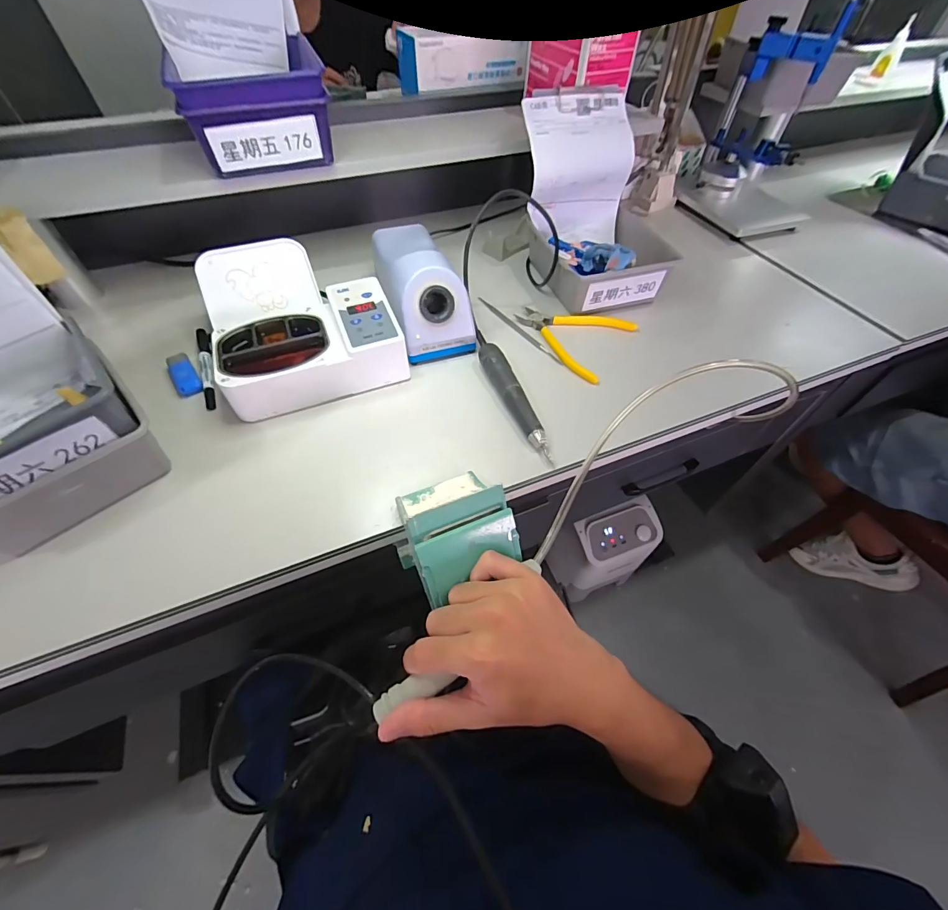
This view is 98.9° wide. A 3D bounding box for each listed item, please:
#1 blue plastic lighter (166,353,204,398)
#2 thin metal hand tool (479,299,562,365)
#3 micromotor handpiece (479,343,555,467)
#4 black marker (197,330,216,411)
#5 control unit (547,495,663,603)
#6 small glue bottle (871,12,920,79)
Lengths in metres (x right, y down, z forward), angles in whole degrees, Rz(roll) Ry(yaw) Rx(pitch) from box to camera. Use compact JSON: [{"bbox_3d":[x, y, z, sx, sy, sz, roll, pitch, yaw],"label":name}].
[{"bbox_3d":[-0.327,-0.091,0.455,0.024,0.014,0.062,-31,59,-21],"label":"blue plastic lighter"},{"bbox_3d":[0.056,-0.163,0.524,0.010,0.004,0.163,-29,58,-20],"label":"thin metal hand tool"},{"bbox_3d":[0.044,-0.062,0.431,0.025,0.022,0.163,-18,55,-13],"label":"micromotor handpiece"},{"bbox_3d":[-0.308,-0.103,0.467,0.015,0.012,0.137,-21,56,-15],"label":"black marker"},{"bbox_3d":[0.341,0.249,1.075,0.217,0.304,0.149,-16,55,-12],"label":"control unit"},{"bbox_3d":[0.831,-0.804,0.800,0.037,0.079,0.042,30,58,20],"label":"small glue bottle"}]

